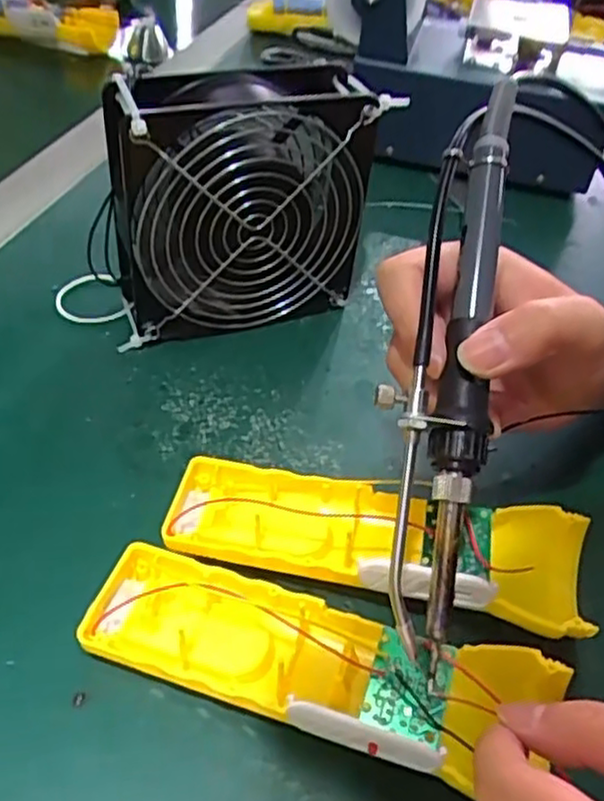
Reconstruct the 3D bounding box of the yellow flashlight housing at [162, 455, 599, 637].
[{"bbox_3d":[0.026,0.057,0.284,0.164,0.031,0.054,11,46,3],"label":"yellow flashlight housing"}]

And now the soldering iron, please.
[{"bbox_3d":[0.048,-0.016,0.247,0.033,0.019,0.209,9,79,1],"label":"soldering iron"}]

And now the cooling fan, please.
[{"bbox_3d":[-0.038,-0.094,0.353,0.146,0.124,0.052,-9,48,-15],"label":"cooling fan"}]

